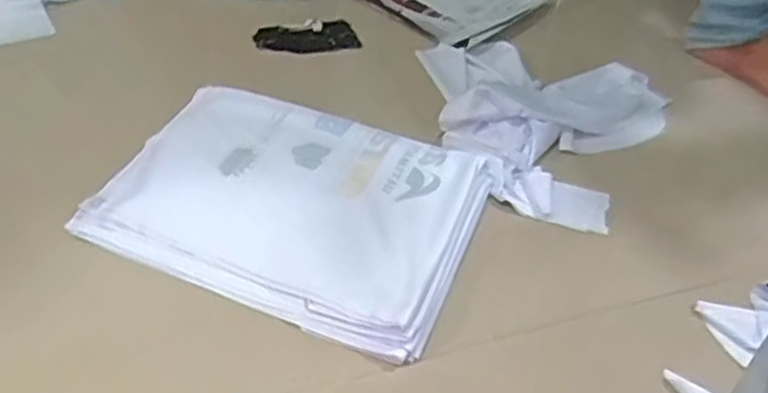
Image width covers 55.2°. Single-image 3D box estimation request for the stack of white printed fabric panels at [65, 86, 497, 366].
[{"bbox_3d":[-0.102,0.001,0.807,0.389,0.038,0.274,17,43,13],"label":"stack of white printed fabric panels"}]

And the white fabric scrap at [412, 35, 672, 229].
[{"bbox_3d":[0.185,-0.121,0.949,0.332,0.050,0.337,21,45,15],"label":"white fabric scrap"}]

